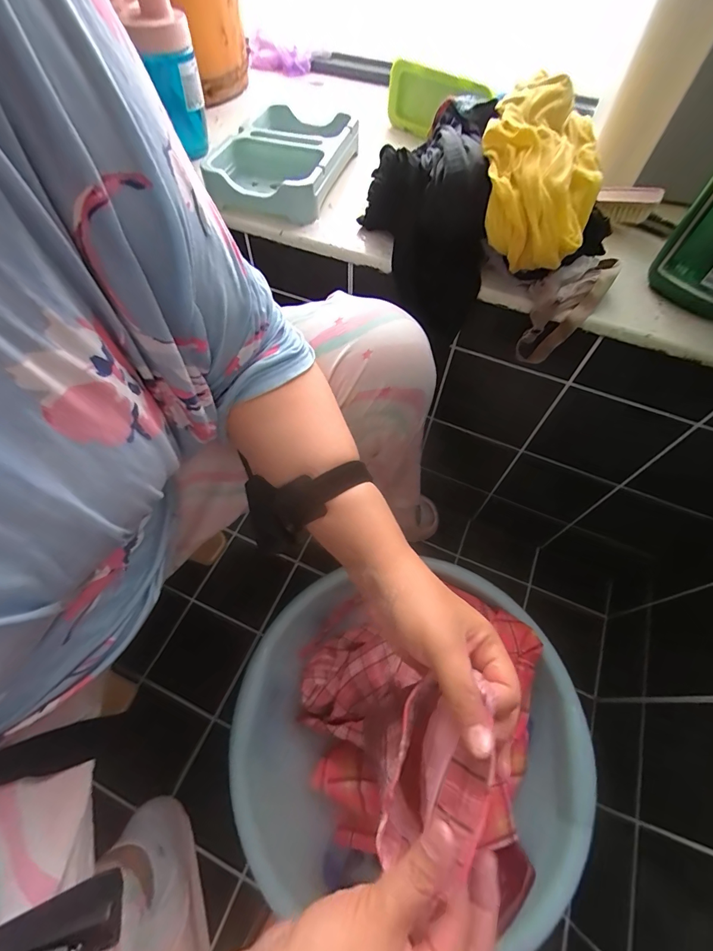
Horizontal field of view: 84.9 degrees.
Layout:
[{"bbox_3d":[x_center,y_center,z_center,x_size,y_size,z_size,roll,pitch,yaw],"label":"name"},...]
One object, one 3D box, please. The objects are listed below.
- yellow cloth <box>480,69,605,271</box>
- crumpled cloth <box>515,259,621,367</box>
[{"bbox_3d":[0.179,-0.295,0.399,0.122,0.119,0.183,20,61,10],"label":"yellow cloth"},{"bbox_3d":[0.235,-0.191,0.451,0.065,0.093,0.088,33,65,17],"label":"crumpled cloth"}]

